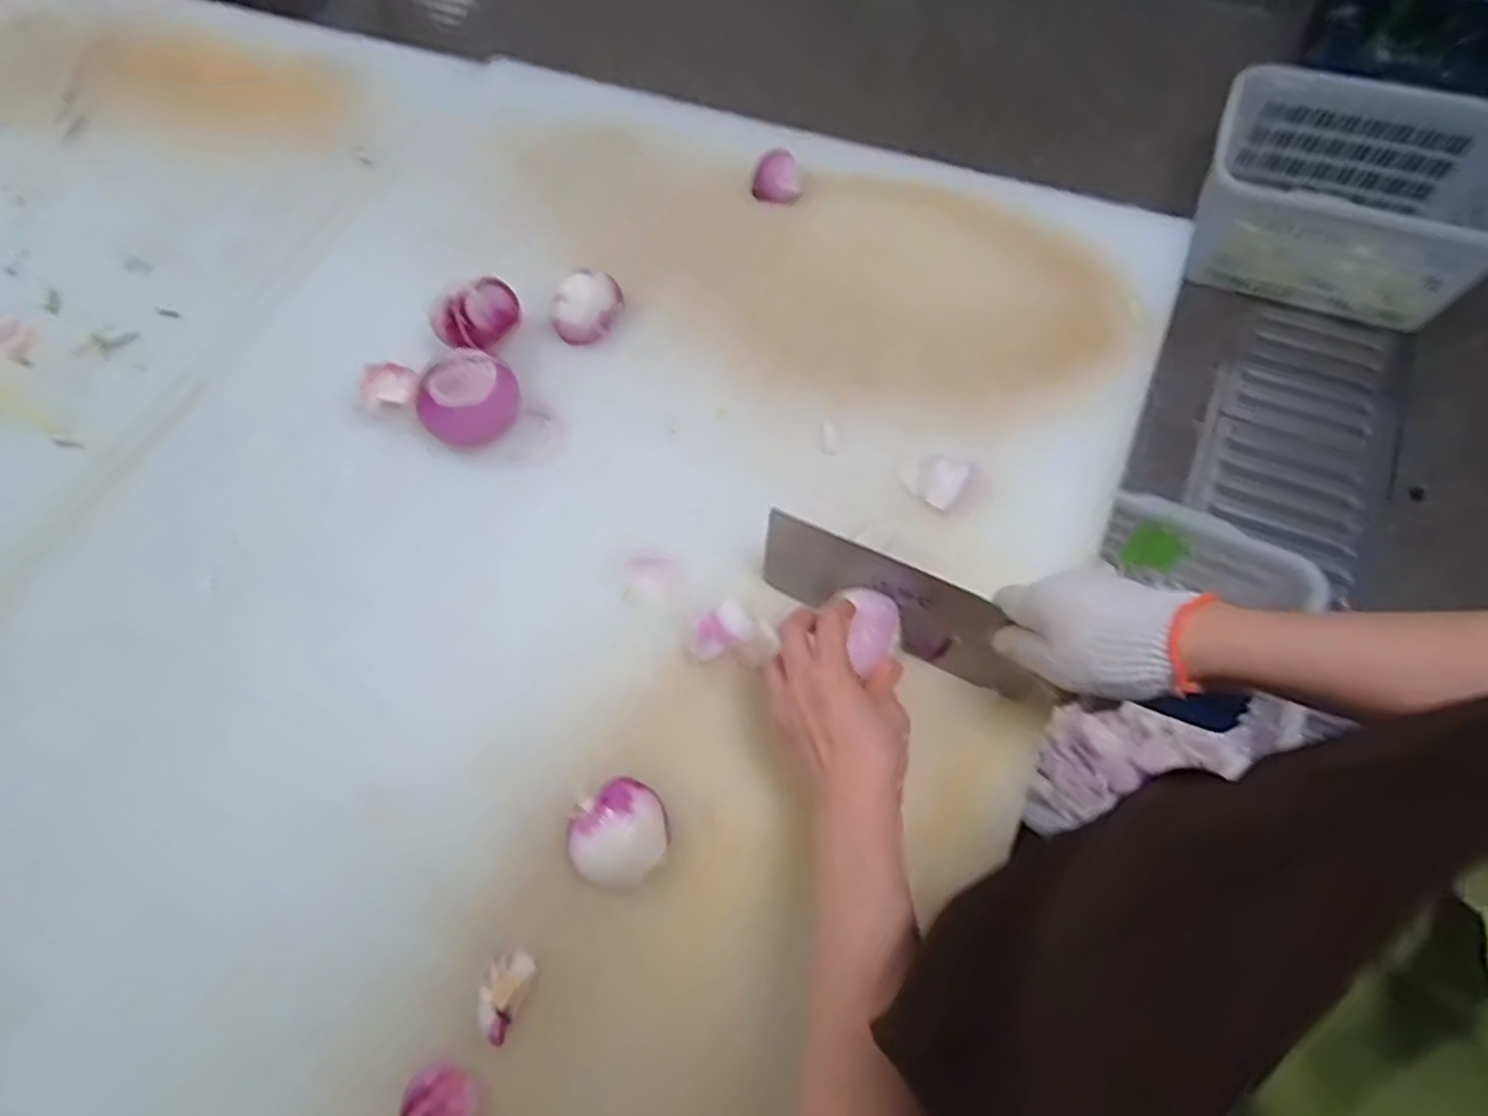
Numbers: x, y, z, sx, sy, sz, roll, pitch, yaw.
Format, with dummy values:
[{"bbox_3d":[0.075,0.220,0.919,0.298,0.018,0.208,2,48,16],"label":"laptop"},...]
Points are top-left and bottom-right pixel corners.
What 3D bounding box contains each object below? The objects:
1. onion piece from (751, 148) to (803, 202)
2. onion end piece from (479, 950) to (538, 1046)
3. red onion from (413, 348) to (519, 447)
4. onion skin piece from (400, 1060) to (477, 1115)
[{"bbox_3d":[0.031,-0.373,0.744,0.045,0.029,0.050,-8,63,1],"label":"onion piece"},{"bbox_3d":[-0.150,0.269,0.469,0.030,0.011,0.047,18,66,13],"label":"onion end piece"},{"bbox_3d":[-0.232,-0.136,0.640,0.069,0.046,0.077,17,66,12],"label":"red onion"},{"bbox_3d":[-0.180,0.321,0.447,0.041,0.014,0.039,-2,63,4],"label":"onion skin piece"}]

